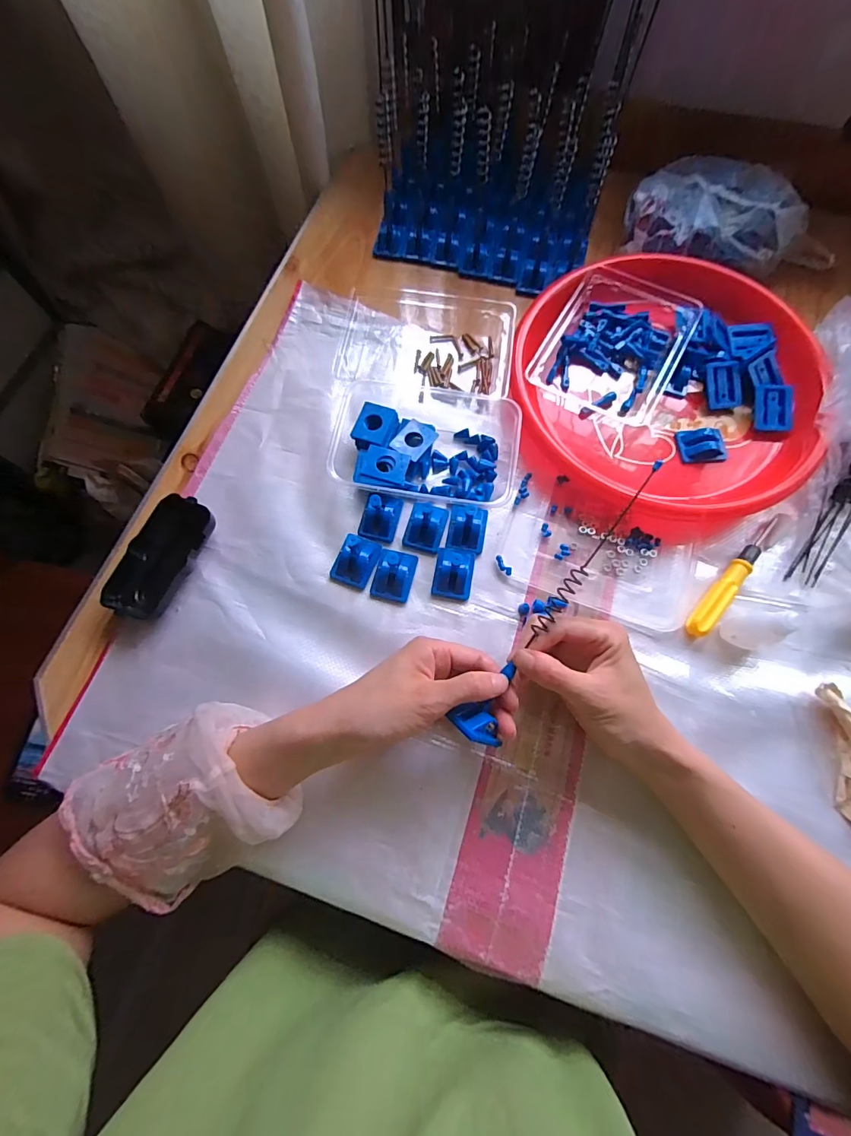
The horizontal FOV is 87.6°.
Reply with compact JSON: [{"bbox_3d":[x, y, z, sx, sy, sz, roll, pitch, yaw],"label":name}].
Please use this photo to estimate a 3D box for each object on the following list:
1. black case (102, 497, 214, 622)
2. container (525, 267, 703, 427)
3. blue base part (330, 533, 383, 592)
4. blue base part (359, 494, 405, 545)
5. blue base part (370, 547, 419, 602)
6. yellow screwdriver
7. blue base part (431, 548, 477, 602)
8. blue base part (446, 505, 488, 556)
[{"bbox_3d":[-0.230,-0.009,0.385,0.049,0.022,0.108,23,73,8],"label":"black case"},{"bbox_3d":[0.190,-0.221,0.447,0.123,0.038,0.156,28,74,9],"label":"container"},{"bbox_3d":[-0.062,-0.006,0.391,0.035,0.018,0.044,20,73,7],"label":"blue base part"},{"bbox_3d":[-0.041,-0.046,0.402,0.033,0.018,0.045,12,72,4],"label":"blue base part"},{"bbox_3d":[-0.028,0.005,0.386,0.033,0.018,0.043,14,72,5],"label":"blue base part"},{"bbox_3d":[0.270,0.003,0.385,0.016,0.013,0.140,40,76,12],"label":"yellow screwdriver"},{"bbox_3d":[0.025,0.003,0.390,0.034,0.018,0.044,10,72,4],"label":"blue base part"},{"bbox_3d":[0.038,-0.037,0.398,0.033,0.013,0.043,9,72,3],"label":"blue base part"}]

